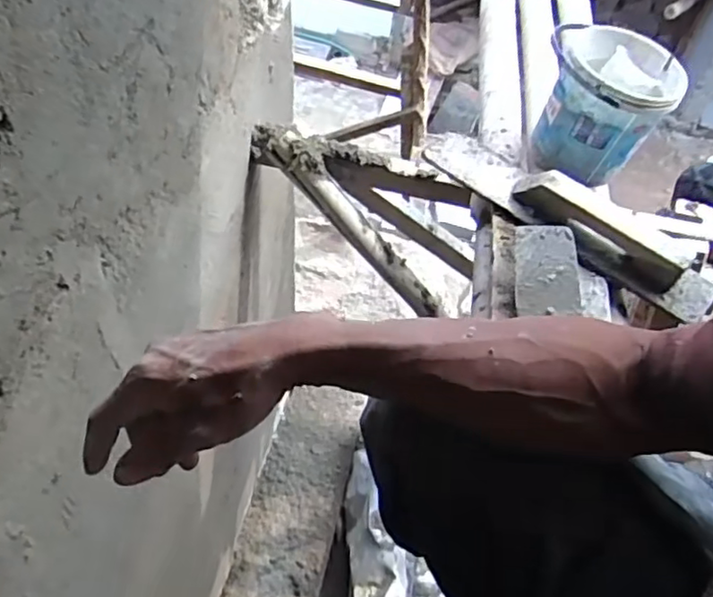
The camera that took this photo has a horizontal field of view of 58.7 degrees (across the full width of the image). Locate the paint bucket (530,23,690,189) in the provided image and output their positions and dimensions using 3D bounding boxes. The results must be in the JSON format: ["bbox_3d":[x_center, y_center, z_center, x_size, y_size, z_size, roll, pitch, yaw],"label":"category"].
[{"bbox_3d":[0.420,-0.326,1.077,0.202,0.189,0.200,13,56,4],"label":"paint bucket"}]

